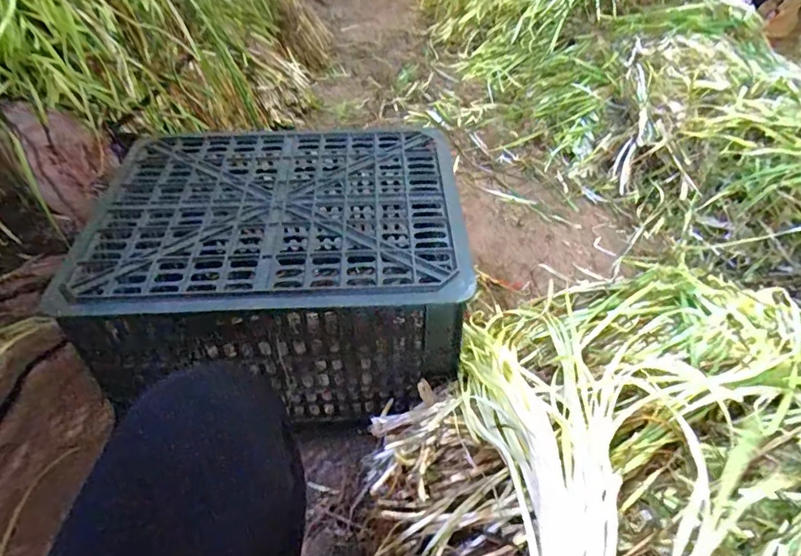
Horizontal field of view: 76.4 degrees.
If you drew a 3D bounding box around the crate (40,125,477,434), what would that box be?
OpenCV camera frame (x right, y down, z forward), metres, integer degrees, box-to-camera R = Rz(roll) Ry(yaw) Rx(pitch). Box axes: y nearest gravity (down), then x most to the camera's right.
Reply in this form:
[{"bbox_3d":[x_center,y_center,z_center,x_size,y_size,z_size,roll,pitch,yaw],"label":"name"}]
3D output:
[{"bbox_3d":[-0.162,-0.018,0.764,0.482,0.237,0.361,-1,47,-1],"label":"crate"}]

